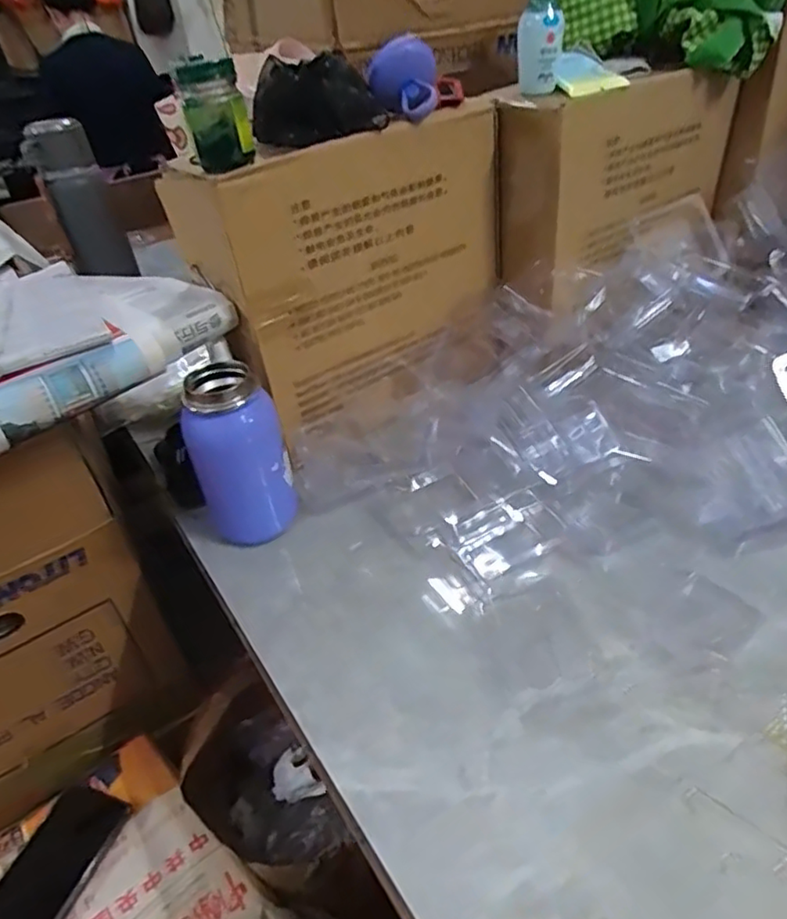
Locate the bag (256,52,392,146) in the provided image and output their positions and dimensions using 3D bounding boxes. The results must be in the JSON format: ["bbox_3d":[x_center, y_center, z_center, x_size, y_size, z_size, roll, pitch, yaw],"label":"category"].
[{"bbox_3d":[-0.061,-0.285,0.491,0.107,0.051,0.082,-8,38,-2],"label":"bag"}]

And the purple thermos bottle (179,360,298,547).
[{"bbox_3d":[-0.127,0.000,0.503,0.066,0.137,0.068,-4,38,3],"label":"purple thermos bottle"}]

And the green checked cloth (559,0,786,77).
[{"bbox_3d":[0.259,-0.432,0.600,0.207,0.088,0.079,16,43,26],"label":"green checked cloth"}]

